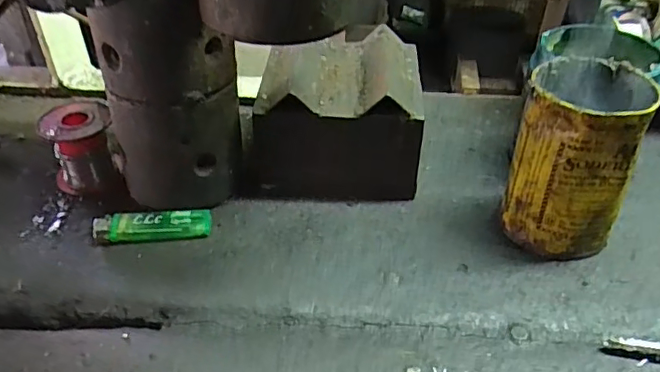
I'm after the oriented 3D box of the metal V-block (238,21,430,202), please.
[{"bbox_3d":[0.001,-0.058,0.441,0.132,0.088,0.106,1,39,1],"label":"metal V-block"}]

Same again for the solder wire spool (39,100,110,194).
[{"bbox_3d":[-0.191,-0.031,0.433,0.047,0.056,0.047,0,39,0],"label":"solder wire spool"}]

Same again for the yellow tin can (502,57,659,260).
[{"bbox_3d":[0.161,-0.019,0.369,0.070,0.118,0.074,0,39,0],"label":"yellow tin can"}]

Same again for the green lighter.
[{"bbox_3d":[-0.124,0.029,0.394,0.079,0.014,0.020,-6,40,-8],"label":"green lighter"}]

